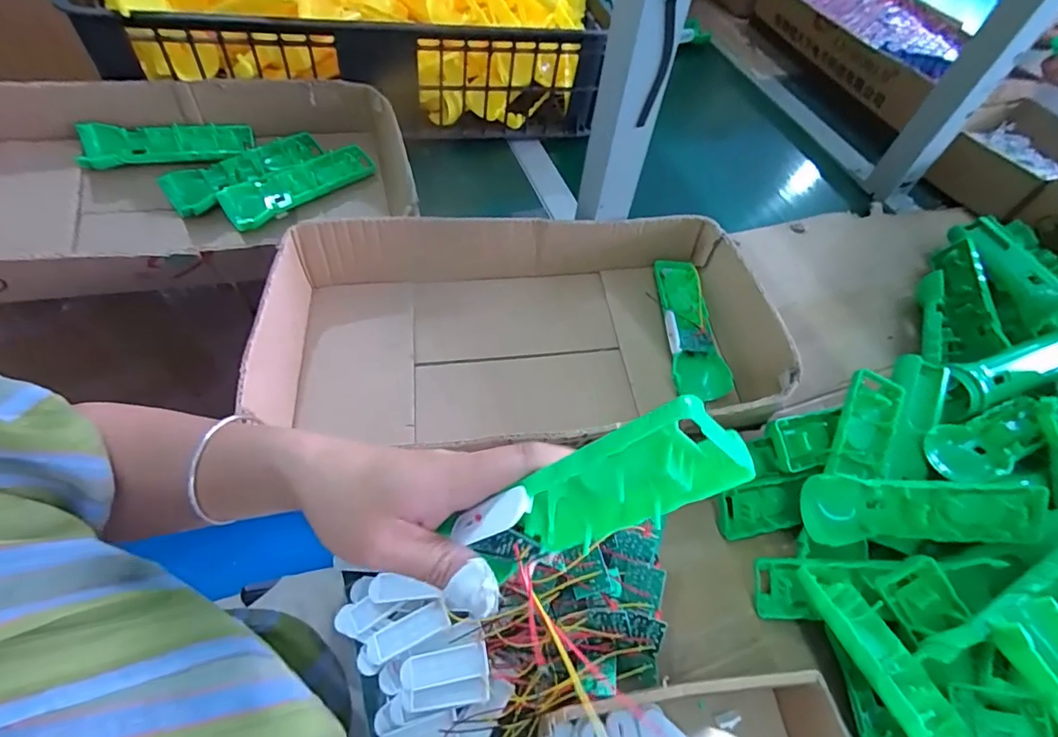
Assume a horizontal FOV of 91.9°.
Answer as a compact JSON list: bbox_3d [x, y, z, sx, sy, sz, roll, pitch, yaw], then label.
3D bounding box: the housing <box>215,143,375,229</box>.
[{"bbox_3d":[-0.249,-0.201,0.560,0.161,0.022,0.047,-35,86,-21],"label":"housing"}]

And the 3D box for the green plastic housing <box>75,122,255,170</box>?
[{"bbox_3d":[-0.389,-0.243,0.550,0.163,0.032,0.046,-12,59,-13],"label":"green plastic housing"}]

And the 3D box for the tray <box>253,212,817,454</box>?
[{"bbox_3d":[-0.016,-0.035,0.464,0.452,0.089,0.238,-1,59,-3],"label":"tray"}]

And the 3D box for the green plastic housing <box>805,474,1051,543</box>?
[{"bbox_3d":[0.288,0.105,0.369,0.168,0.031,0.039,4,57,-3],"label":"green plastic housing"}]

